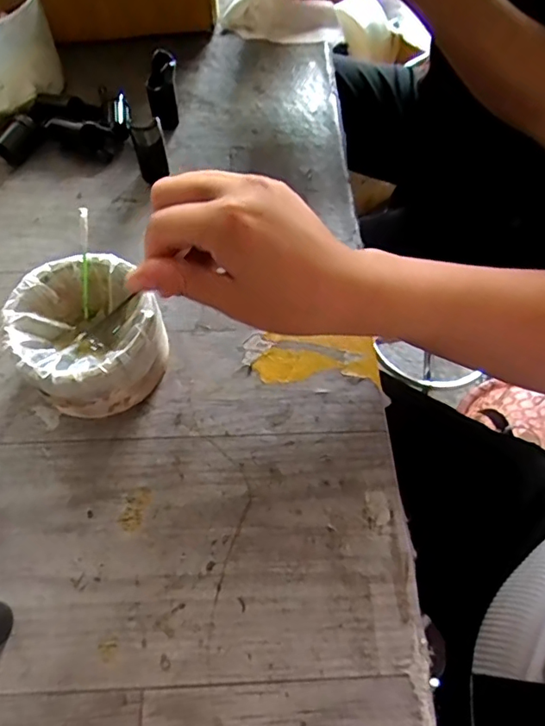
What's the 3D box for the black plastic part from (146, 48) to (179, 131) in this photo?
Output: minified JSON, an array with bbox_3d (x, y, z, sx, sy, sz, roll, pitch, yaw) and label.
[{"bbox_3d":[-0.088,-0.221,0.419,0.024,0.054,0.024,1,62,-1],"label":"black plastic part"}]

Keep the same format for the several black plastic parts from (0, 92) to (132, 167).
[{"bbox_3d":[-0.165,-0.190,0.419,0.096,0.022,0.057,0,62,-2],"label":"several black plastic parts"}]

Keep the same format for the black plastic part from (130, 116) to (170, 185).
[{"bbox_3d":[-0.092,-0.160,0.390,0.022,0.048,0.009,-14,63,-9],"label":"black plastic part"}]

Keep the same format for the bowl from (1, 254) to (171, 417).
[{"bbox_3d":[-0.107,-0.016,0.308,0.080,0.050,0.083,1,62,-1],"label":"bowl"}]

